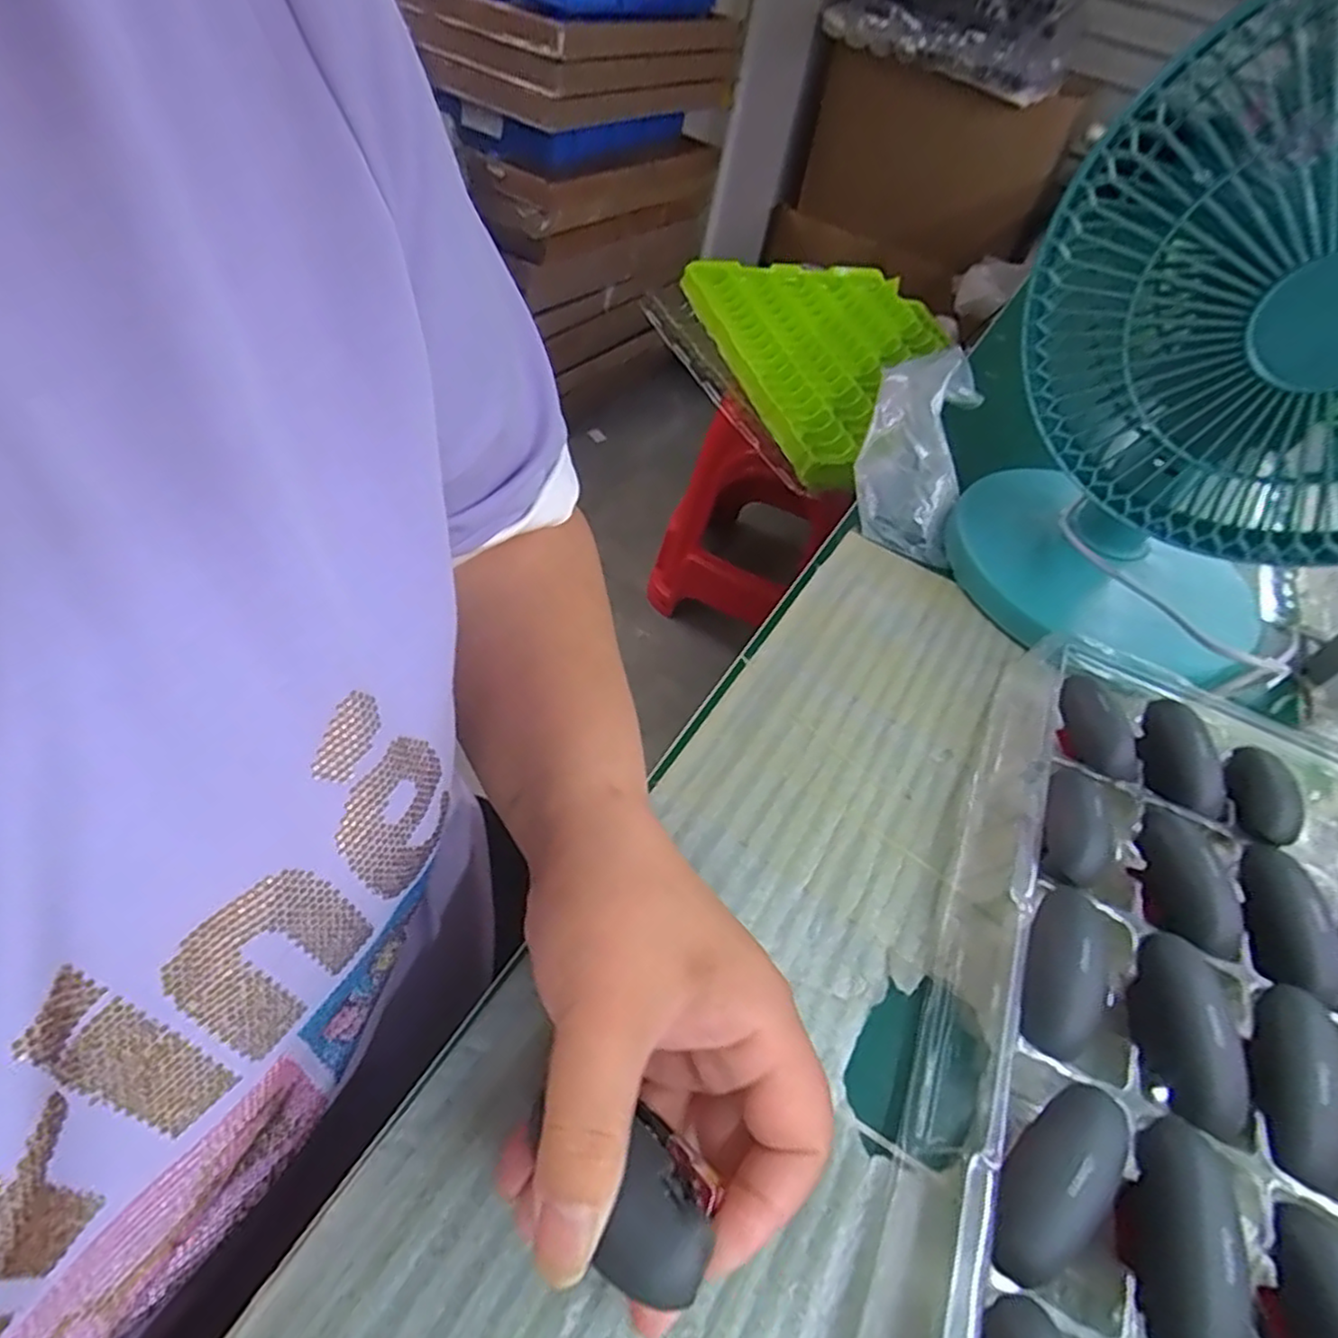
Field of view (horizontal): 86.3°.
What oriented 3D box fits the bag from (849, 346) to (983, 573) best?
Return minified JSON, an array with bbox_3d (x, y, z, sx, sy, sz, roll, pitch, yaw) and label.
[{"bbox_3d":[0.184,-0.166,0.532,0.074,0.052,0.207,16,60,11],"label":"bag"}]

